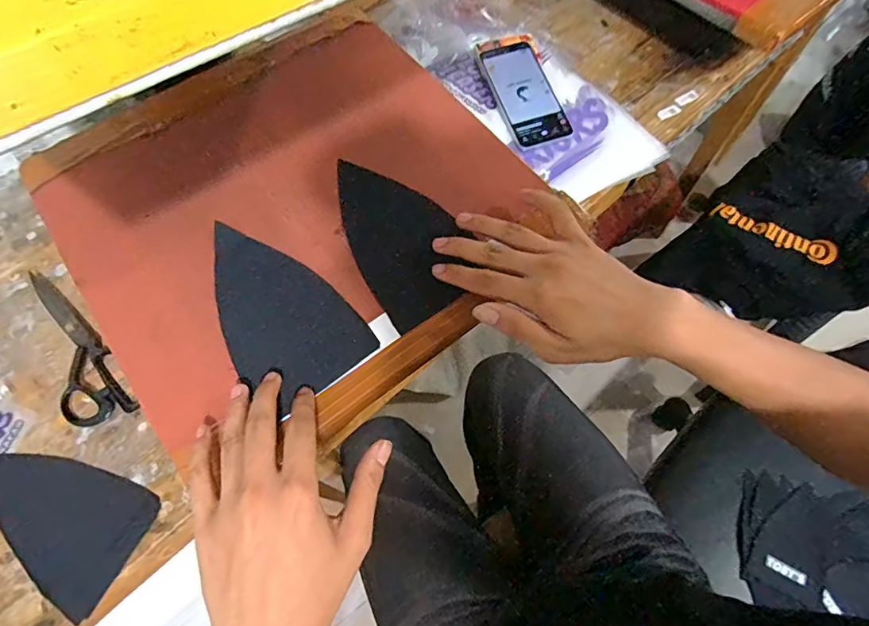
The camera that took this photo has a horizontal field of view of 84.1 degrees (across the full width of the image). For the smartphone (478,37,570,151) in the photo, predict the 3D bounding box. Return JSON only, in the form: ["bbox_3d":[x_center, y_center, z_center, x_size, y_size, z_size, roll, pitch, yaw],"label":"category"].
[{"bbox_3d":[0.120,-0.299,0.650,0.074,0.013,0.175,-18,66,-7],"label":"smartphone"}]

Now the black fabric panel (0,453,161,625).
[{"bbox_3d":[-0.362,0.189,0.460,0.180,0.007,0.106,27,70,12],"label":"black fabric panel"}]

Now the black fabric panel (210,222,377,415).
[{"bbox_3d":[-0.131,-0.006,0.389,0.092,0.010,0.163,-38,76,-14],"label":"black fabric panel"}]

